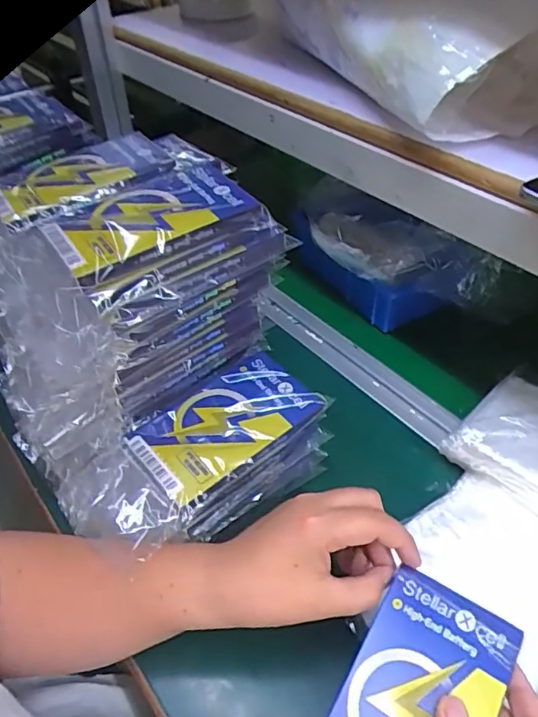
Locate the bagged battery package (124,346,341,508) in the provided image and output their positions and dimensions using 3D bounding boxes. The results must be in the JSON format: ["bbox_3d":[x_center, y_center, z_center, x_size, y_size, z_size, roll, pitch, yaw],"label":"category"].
[{"bbox_3d":[-0.032,0.048,0.416,0.141,0.019,0.081,-29,50,-26],"label":"bagged battery package"}]

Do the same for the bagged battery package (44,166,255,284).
[{"bbox_3d":[-0.085,-0.103,0.377,0.139,0.011,0.087,-30,52,-20],"label":"bagged battery package"}]

